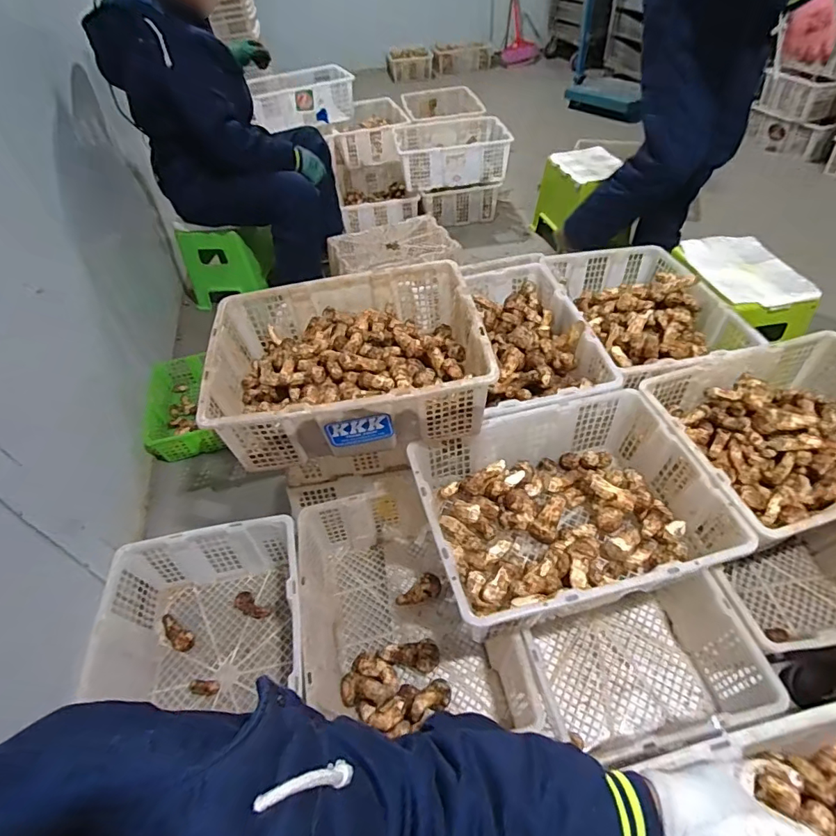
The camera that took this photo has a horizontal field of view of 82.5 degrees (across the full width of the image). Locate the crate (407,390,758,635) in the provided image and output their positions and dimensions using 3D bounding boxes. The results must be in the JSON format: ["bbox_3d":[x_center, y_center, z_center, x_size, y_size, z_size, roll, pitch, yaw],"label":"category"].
[{"bbox_3d":[0.262,0.166,0.863,0.484,0.159,0.357,-15,48,-8],"label":"crate"}]

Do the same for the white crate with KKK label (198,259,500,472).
[{"bbox_3d":[-0.133,-0.113,0.930,0.482,0.162,0.392,-9,48,-3],"label":"white crate with KKK label"}]

